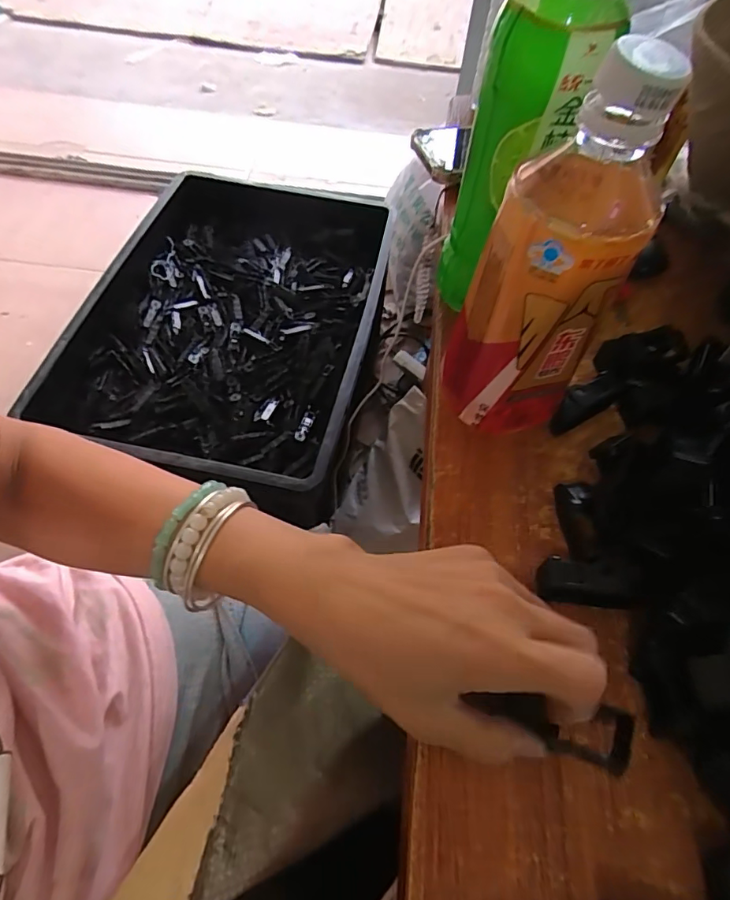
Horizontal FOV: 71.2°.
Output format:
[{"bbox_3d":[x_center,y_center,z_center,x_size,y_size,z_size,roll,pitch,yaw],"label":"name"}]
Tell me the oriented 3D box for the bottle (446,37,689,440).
[{"bbox_3d":[0.085,-0.080,0.246,0.066,0.180,0.053,-2,58,-6],"label":"bottle"}]

